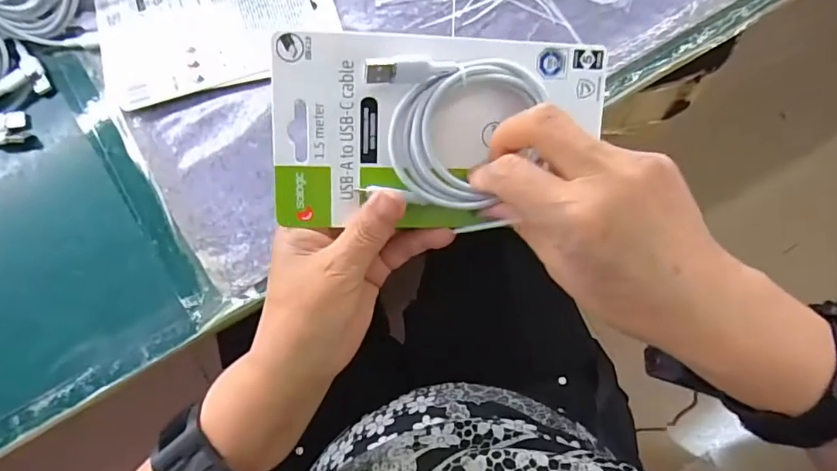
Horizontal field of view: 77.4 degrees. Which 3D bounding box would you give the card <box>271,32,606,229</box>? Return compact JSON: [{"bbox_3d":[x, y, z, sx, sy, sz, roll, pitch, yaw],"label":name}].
[{"bbox_3d":[0.015,-0.054,0.276,0.177,0.023,0.097,-2,100,-8],"label":"card"}]

